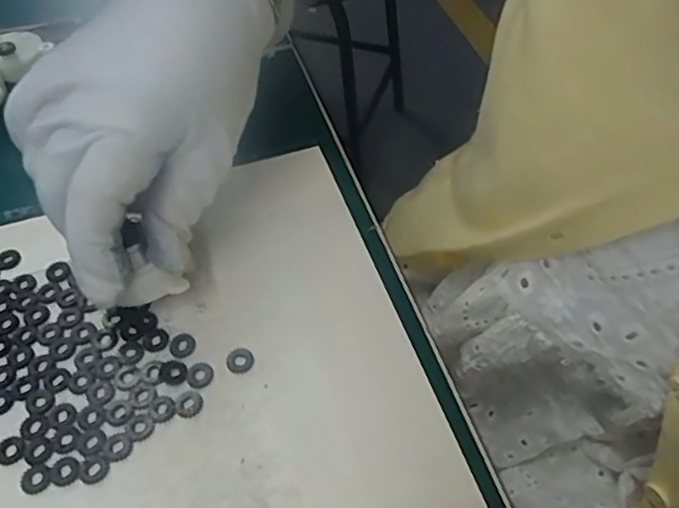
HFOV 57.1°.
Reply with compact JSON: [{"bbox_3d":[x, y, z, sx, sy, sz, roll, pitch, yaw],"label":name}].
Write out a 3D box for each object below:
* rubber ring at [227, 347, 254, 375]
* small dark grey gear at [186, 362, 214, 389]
[{"bbox_3d":[-0.040,0.043,0.251,0.011,0.004,0.010,-1,53,1],"label":"rubber ring"},{"bbox_3d":[-0.056,0.048,0.249,0.011,0.004,0.011,-1,53,1],"label":"small dark grey gear"}]

